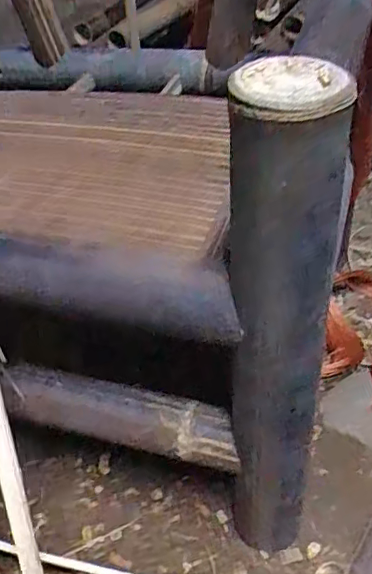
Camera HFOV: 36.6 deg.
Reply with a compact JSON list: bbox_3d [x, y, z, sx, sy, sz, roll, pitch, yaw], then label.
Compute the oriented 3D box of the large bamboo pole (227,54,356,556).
[{"bbox_3d":[0.071,0.058,0.444,0.066,0.435,0.082,5,42,11],"label":"large bamboo pole"}]

